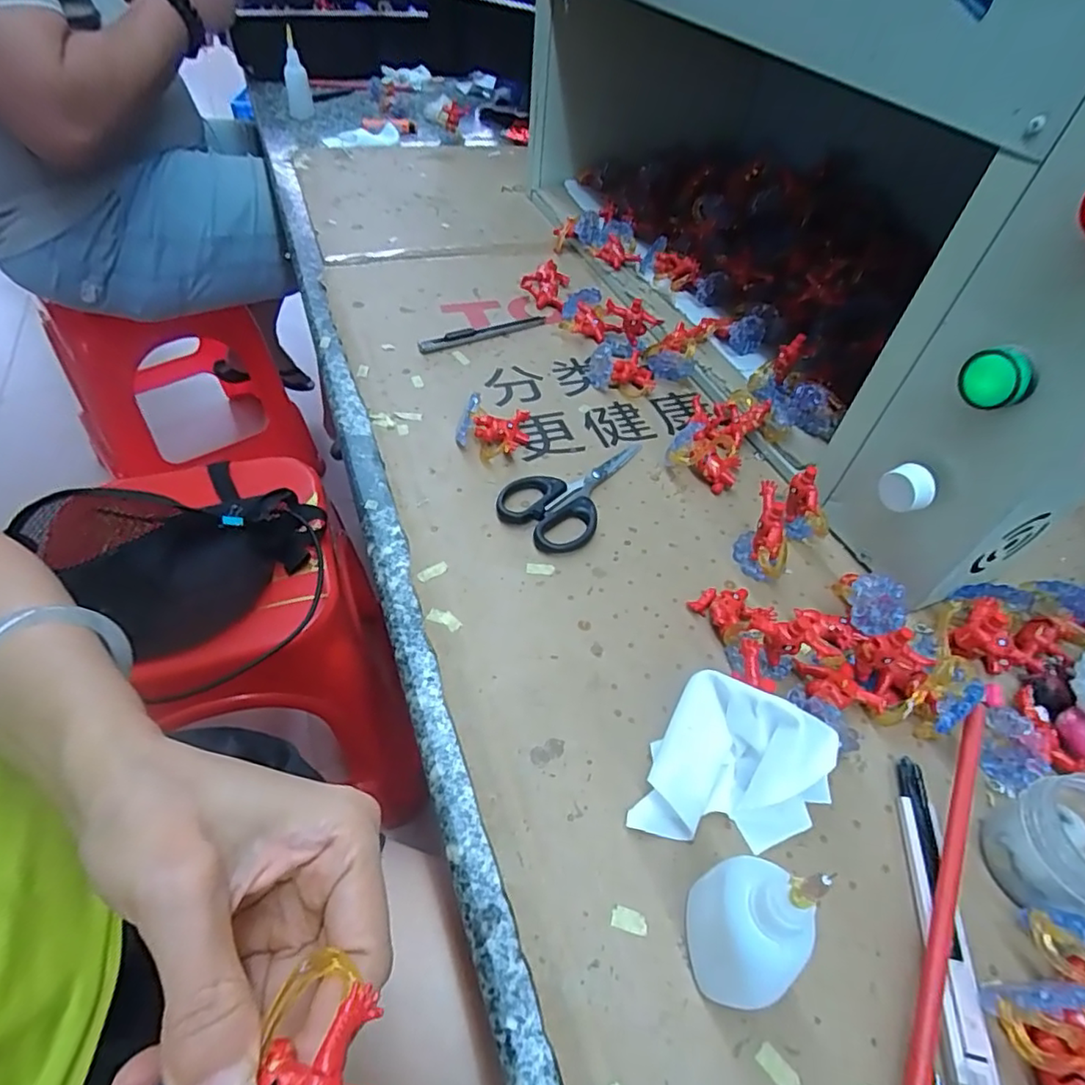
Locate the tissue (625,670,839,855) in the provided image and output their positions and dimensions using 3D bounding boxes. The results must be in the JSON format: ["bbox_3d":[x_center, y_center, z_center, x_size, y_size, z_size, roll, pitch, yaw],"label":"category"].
[{"bbox_3d":[0.090,0.101,0.264,0.080,0.046,0.072,19,49,10],"label":"tissue"}]

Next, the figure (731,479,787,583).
[{"bbox_3d":[0.136,-0.003,0.360,0.025,0.047,0.053,19,50,10],"label":"figure"}]

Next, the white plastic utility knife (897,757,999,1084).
[{"bbox_3d":[0.167,0.155,0.249,0.017,0.010,0.133,10,50,6],"label":"white plastic utility knife"}]

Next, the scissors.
[{"bbox_3d":[0.027,-0.040,0.400,0.064,0.012,0.122,35,57,24],"label":"scissors"}]

